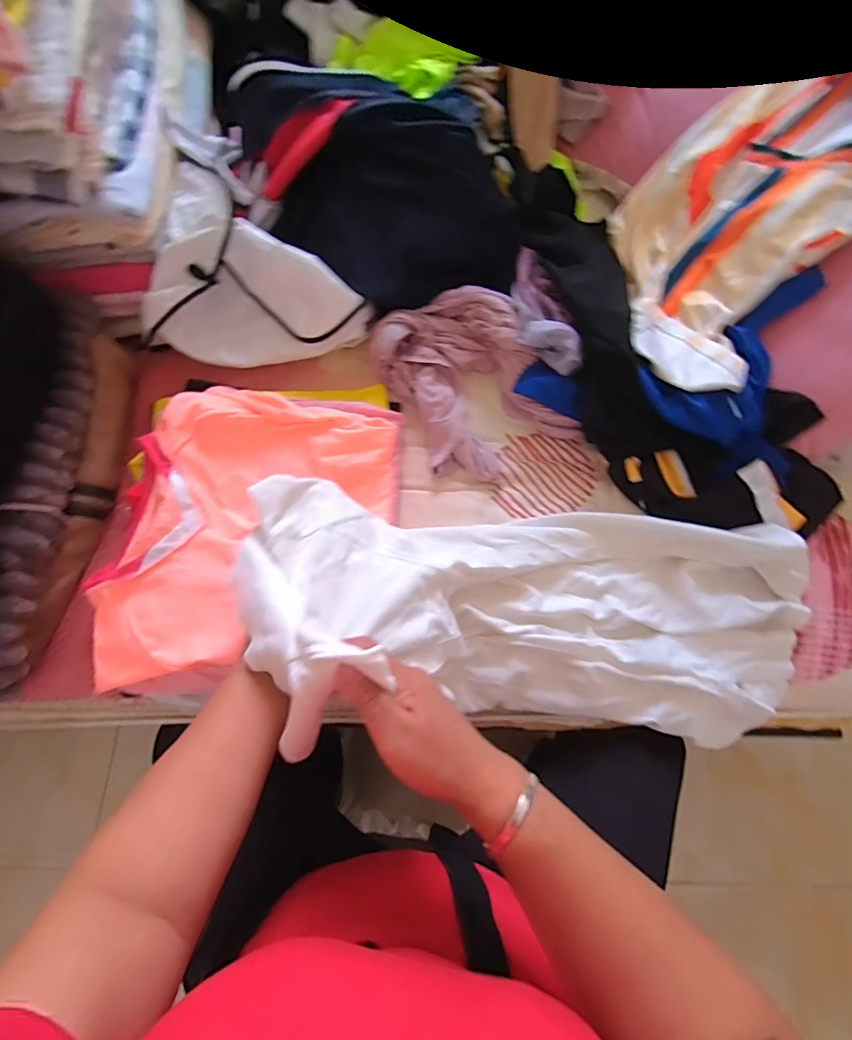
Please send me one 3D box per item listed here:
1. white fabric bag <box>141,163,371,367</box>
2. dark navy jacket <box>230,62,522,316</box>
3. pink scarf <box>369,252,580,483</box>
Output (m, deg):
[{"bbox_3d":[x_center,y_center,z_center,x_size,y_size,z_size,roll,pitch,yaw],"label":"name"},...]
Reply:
[{"bbox_3d":[-0.248,-0.293,0.597,0.274,0.084,0.203,38,76,12],"label":"white fabric bag"},{"bbox_3d":[-0.062,-0.444,0.623,0.358,0.132,0.290,-4,72,-1],"label":"dark navy jacket"},{"bbox_3d":[0.079,-0.196,0.605,0.248,0.073,0.255,-21,73,-6],"label":"pink scarf"}]

